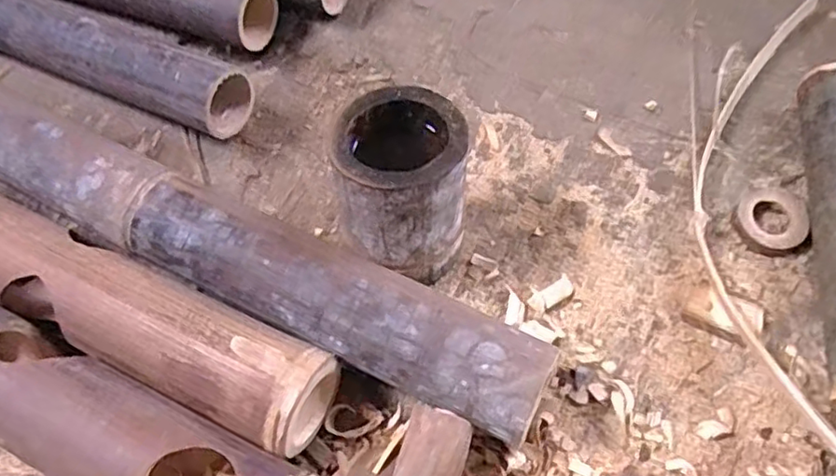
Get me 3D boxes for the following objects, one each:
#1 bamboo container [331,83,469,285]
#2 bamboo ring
[{"bbox_3d":[-0.012,-0.033,0.495,0.099,0.143,0.099,-5,60,1],"label":"bamboo container"},{"bbox_3d":[0.305,-0.018,0.535,0.056,0.017,0.056,-2,61,3],"label":"bamboo ring"}]

